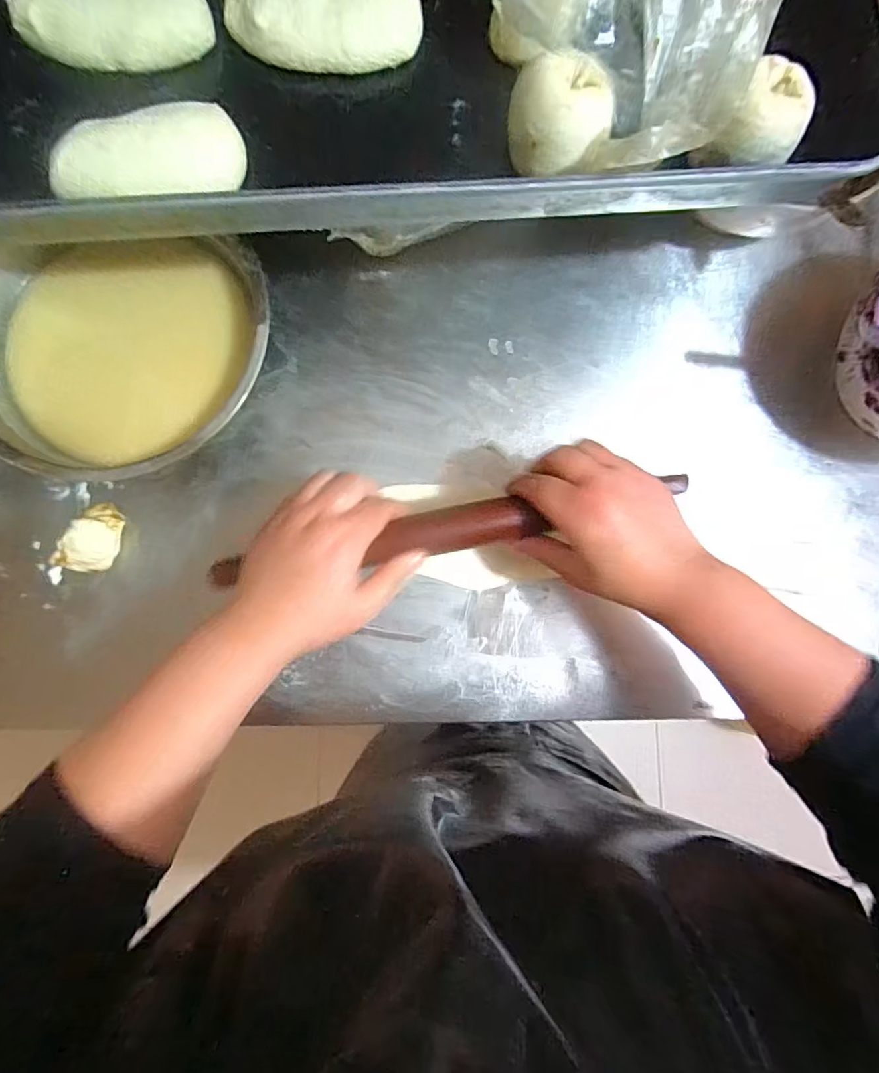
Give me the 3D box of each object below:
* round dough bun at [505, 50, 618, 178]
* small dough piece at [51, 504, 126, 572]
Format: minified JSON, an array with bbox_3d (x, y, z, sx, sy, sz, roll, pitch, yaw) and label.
[{"bbox_3d":[0.074,-0.258,0.327,0.061,0.037,0.057,0,84,-2],"label":"round dough bun"},{"bbox_3d":[-0.268,0.002,0.409,0.031,0.026,0.054,22,84,0],"label":"small dough piece"}]

